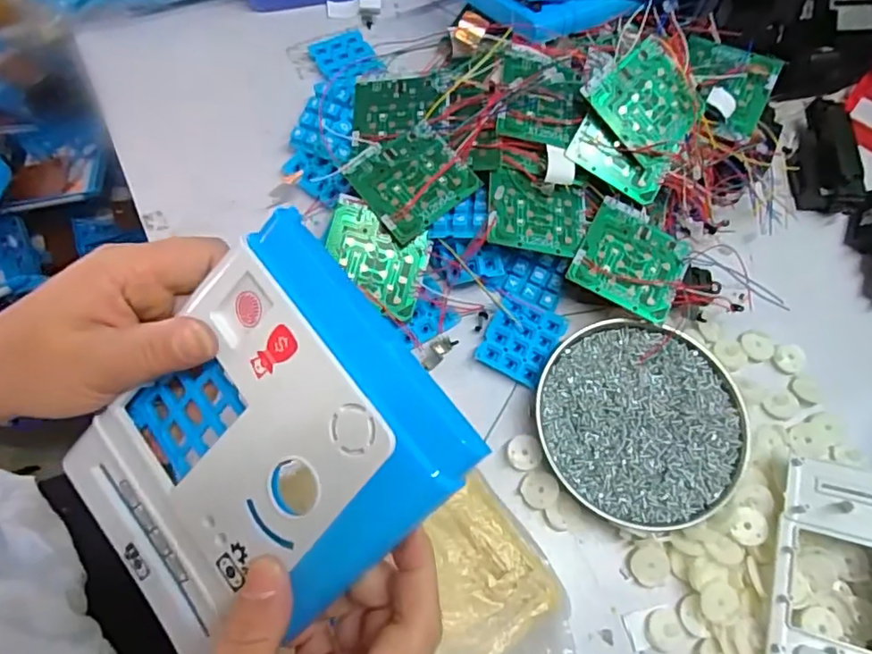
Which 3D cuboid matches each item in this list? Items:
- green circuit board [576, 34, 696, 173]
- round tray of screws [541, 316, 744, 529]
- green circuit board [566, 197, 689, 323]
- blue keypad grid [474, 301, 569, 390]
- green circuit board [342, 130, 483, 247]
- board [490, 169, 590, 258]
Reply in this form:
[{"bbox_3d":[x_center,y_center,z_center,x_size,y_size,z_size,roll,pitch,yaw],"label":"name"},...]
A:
[{"bbox_3d":[0.151,-0.164,0.400,0.076,0.006,0.075,44,80,-9],"label":"green circuit board"},{"bbox_3d":[0.136,0.061,0.376,0.132,0.014,0.131,0,67,-1],"label":"round tray of screws"},{"bbox_3d":[0.136,-0.048,0.394,0.072,0.006,0.071,27,71,5],"label":"green circuit board"},{"bbox_3d":[0.061,0.008,0.404,0.047,0.008,0.058,27,69,10],"label":"blue keypad grid"},{"bbox_3d":[-0.017,-0.105,0.397,0.070,0.009,0.068,-36,72,-15],"label":"green circuit board"},{"bbox_3d":[0.072,-0.080,0.395,0.071,0.011,0.057,10,71,-10],"label":"board"}]

